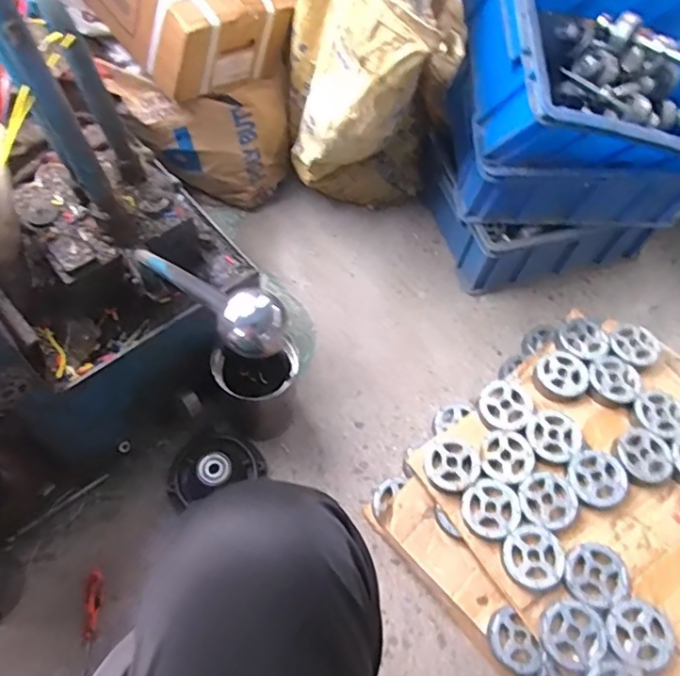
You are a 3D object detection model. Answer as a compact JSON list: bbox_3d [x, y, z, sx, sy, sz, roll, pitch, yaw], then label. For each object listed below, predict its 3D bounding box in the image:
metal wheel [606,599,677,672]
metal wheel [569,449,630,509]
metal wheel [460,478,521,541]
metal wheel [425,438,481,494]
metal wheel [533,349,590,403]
[{"bbox_3d":[0.374,0.368,0.716,0.076,0.016,0.076,2,61,-3],"label":"metal wheel"},{"bbox_3d":[0.361,0.193,0.801,0.074,0.018,0.080,2,61,-3],"label":"metal wheel"},{"bbox_3d":[0.208,0.237,0.797,0.077,0.016,0.077,2,61,-3],"label":"metal wheel"},{"bbox_3d":[0.161,0.181,0.825,0.075,0.024,0.073,2,61,-3],"label":"metal wheel"},{"bbox_3d":[0.345,0.060,0.896,0.079,0.017,0.082,2,61,-3],"label":"metal wheel"}]

